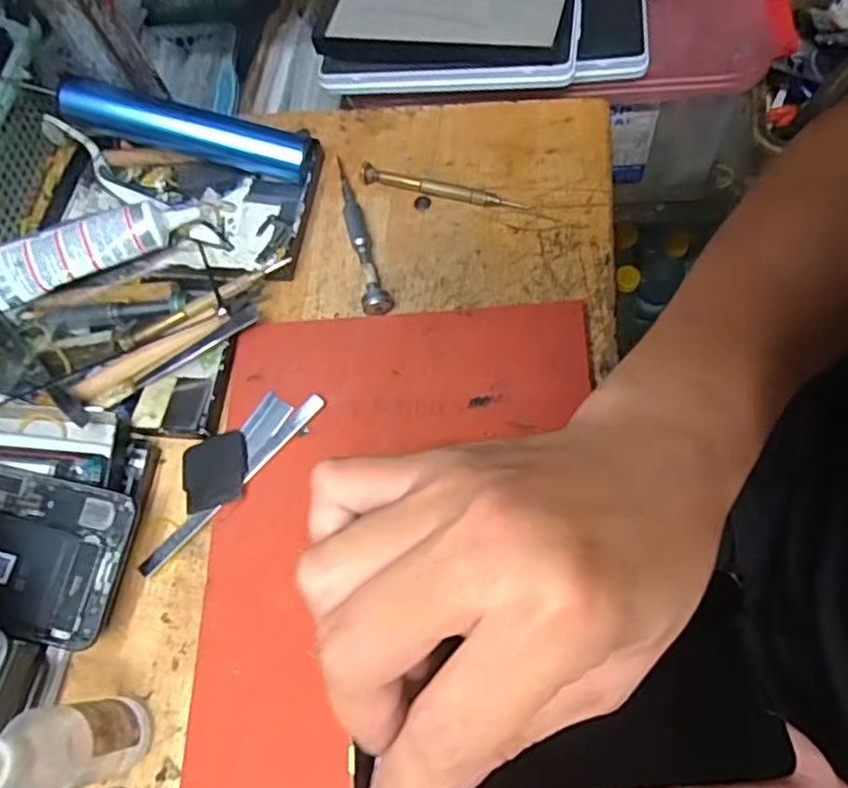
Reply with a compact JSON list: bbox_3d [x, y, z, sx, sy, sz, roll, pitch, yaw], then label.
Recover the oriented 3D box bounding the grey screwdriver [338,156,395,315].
[{"bbox_3d":[-0.042,-0.103,0.420,0.017,0.018,0.126,-17,66,1],"label":"grey screwdriver"}]

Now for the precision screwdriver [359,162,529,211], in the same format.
[{"bbox_3d":[0.011,-0.132,0.426,0.110,0.007,0.010,15,70,14],"label":"precision screwdriver"}]

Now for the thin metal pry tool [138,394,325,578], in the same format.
[{"bbox_3d":[-0.102,0.048,0.360,0.011,0.004,0.129,40,80,21],"label":"thin metal pry tool"}]

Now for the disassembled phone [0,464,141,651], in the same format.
[{"bbox_3d":[-0.229,0.074,0.341,0.155,0.005,0.076,12,75,4],"label":"disassembled phone"}]

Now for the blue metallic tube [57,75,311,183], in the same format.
[{"bbox_3d":[-0.153,-0.171,0.429,0.154,0.025,0.024,13,67,-7],"label":"blue metallic tube"}]

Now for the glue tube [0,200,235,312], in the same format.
[{"bbox_3d":[-0.201,-0.096,0.416,0.153,0.027,0.038,-26,66,-4],"label":"glue tube"}]

